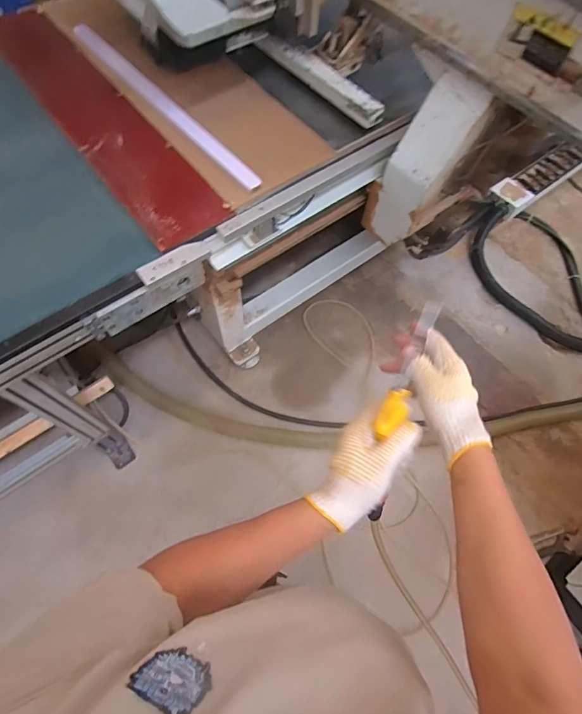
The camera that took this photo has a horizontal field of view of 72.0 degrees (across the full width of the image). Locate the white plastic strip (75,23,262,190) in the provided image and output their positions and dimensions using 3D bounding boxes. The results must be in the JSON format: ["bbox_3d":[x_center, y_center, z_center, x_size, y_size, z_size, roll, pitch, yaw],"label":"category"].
[{"bbox_3d":[-0.409,-0.791,1.220,0.051,0.021,0.965,-42,73,-6],"label":"white plastic strip"}]

